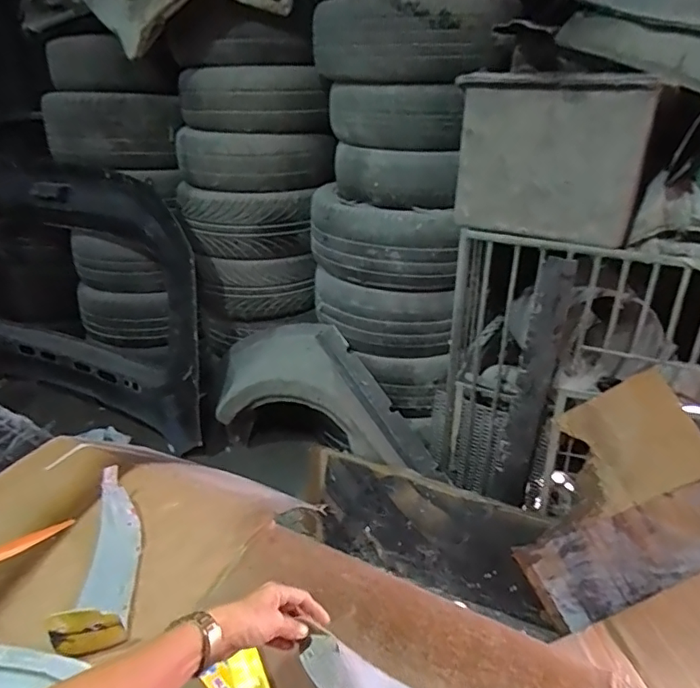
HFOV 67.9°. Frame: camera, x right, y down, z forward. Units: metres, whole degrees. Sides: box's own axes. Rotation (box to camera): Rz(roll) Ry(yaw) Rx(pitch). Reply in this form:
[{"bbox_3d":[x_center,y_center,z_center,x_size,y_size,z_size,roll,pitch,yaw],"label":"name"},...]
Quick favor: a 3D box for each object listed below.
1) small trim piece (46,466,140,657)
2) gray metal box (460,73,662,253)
[{"bbox_3d":[-0.403,0.341,0.854,0.099,0.070,0.319,-9,32,-13],"label":"small trim piece"},{"bbox_3d":[0.457,-0.429,1.216,0.411,0.351,0.080,11,33,20],"label":"gray metal box"}]

